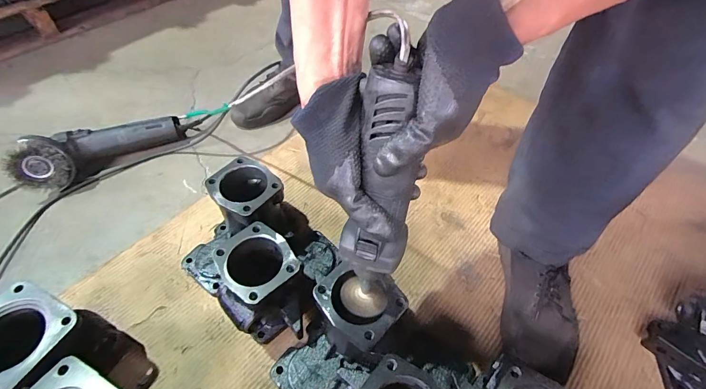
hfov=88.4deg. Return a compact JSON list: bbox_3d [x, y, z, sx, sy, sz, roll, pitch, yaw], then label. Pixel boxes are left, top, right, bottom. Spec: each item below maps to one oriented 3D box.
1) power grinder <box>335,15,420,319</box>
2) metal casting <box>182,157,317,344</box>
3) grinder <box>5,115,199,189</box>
[{"bbox_3d":[0.024,0.005,0.358,0.061,0.319,0.081,8,38,5],"label":"power grinder"},{"bbox_3d":[-0.138,0.082,0.565,0.250,0.132,0.206,36,60,23],"label":"metal casting"},{"bbox_3d":[-0.484,-0.106,0.718,0.318,0.103,0.083,-32,60,-23],"label":"grinder"}]

